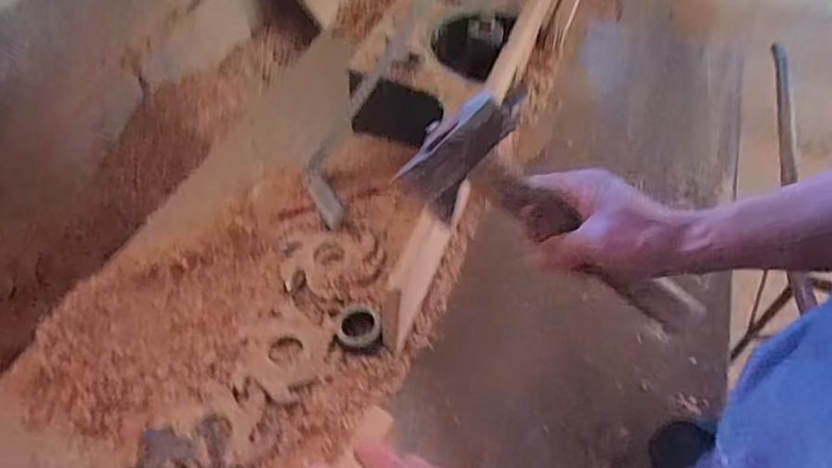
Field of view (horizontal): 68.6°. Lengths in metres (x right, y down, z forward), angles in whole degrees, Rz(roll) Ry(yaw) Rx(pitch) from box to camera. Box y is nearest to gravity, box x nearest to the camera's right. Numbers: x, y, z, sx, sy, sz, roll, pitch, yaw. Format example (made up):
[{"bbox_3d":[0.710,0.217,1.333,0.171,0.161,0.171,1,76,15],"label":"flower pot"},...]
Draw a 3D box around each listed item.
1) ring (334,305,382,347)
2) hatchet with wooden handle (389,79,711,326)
[{"bbox_3d":[-0.060,0.096,0.630,0.046,0.020,0.046,2,49,-2],"label":"ring"},{"bbox_3d":[0.127,-0.001,0.482,0.291,0.095,0.039,32,44,-23],"label":"hatchet with wooden handle"}]

